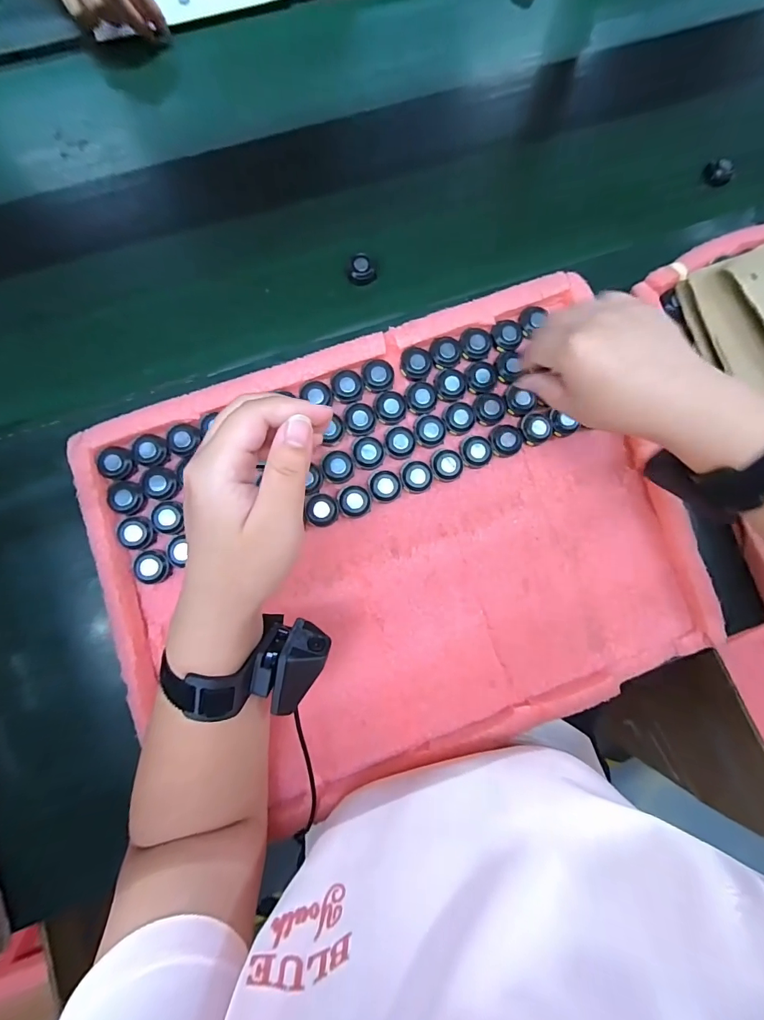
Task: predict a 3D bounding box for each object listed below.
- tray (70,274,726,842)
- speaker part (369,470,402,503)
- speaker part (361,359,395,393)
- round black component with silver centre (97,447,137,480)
[{"bbox_3d":[0.019,0.029,0.373,0.487,0.037,0.369,-19,83,-5],"label":"tray"},{"bbox_3d":[0.003,-0.022,0.377,0.028,0.011,0.028,0,82,-3],"label":"speaker part"},{"bbox_3d":[-0.003,-0.124,0.384,0.030,0.008,0.029,0,82,-3],"label":"speaker part"},{"bbox_3d":[-0.230,-0.041,0.363,0.032,0.007,0.027,7,82,-2],"label":"round black component with silver centre"}]

